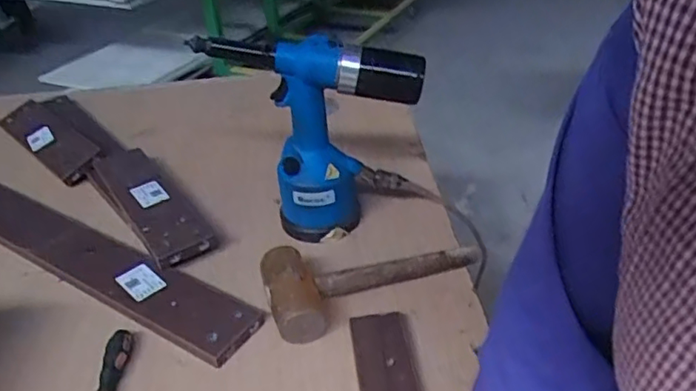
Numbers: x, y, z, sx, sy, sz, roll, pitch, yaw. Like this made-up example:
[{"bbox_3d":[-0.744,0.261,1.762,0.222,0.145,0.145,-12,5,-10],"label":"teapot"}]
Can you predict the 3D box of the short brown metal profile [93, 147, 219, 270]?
[{"bbox_3d":[-0.300,-0.002,0.892,0.086,0.021,0.326,-25,41,-25],"label":"short brown metal profile"}]

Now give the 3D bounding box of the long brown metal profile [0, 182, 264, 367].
[{"bbox_3d":[-0.530,0.023,0.912,0.969,0.017,0.102,19,42,29],"label":"long brown metal profile"}]

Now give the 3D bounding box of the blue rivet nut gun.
[{"bbox_3d":[-0.041,-0.071,0.772,0.264,0.266,0.092,4,37,13],"label":"blue rivet nut gun"}]

